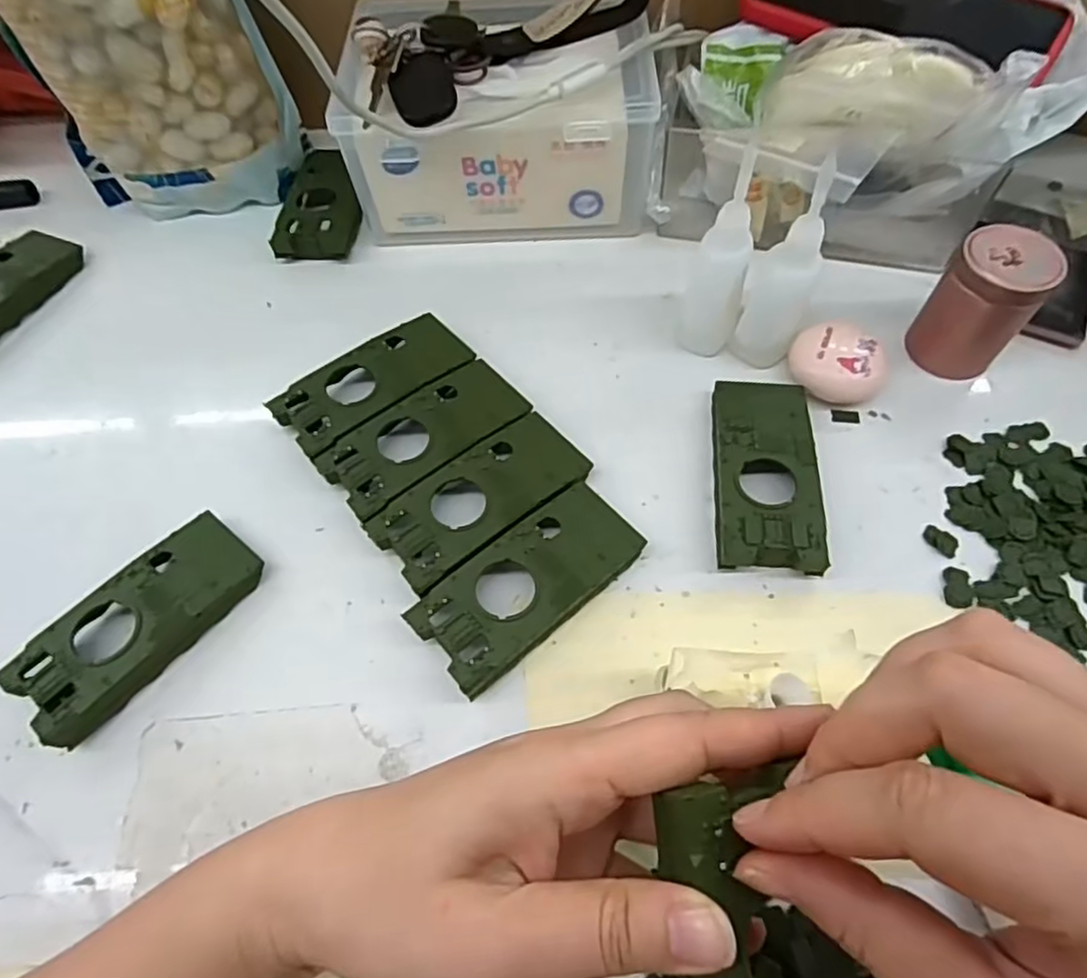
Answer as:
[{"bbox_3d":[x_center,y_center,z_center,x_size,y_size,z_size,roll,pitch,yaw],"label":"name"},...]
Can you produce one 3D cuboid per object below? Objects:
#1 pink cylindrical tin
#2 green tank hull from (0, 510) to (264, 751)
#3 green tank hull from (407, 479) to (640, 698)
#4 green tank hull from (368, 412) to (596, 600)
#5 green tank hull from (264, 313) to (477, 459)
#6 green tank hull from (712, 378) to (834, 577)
[{"bbox_3d":[0.219,-0.093,0.332,0.044,0.064,0.037,36,69,20],"label":"pink cylindrical tin"},{"bbox_3d":[-0.180,0.059,0.297,0.047,0.021,0.104,36,68,20],"label":"green tank hull"},{"bbox_3d":[-0.005,0.042,0.296,0.103,0.020,0.047,-37,66,-17],"label":"green tank hull"},{"bbox_3d":[-0.028,0.006,0.318,0.103,0.020,0.046,-38,66,-17],"label":"green tank hull"},{"bbox_3d":[-0.089,-0.055,0.356,0.102,0.019,0.047,-39,66,-17],"label":"green tank hull"},{"bbox_3d":[0.106,-0.009,0.319,0.047,0.021,0.102,3,61,4],"label":"green tank hull"}]

